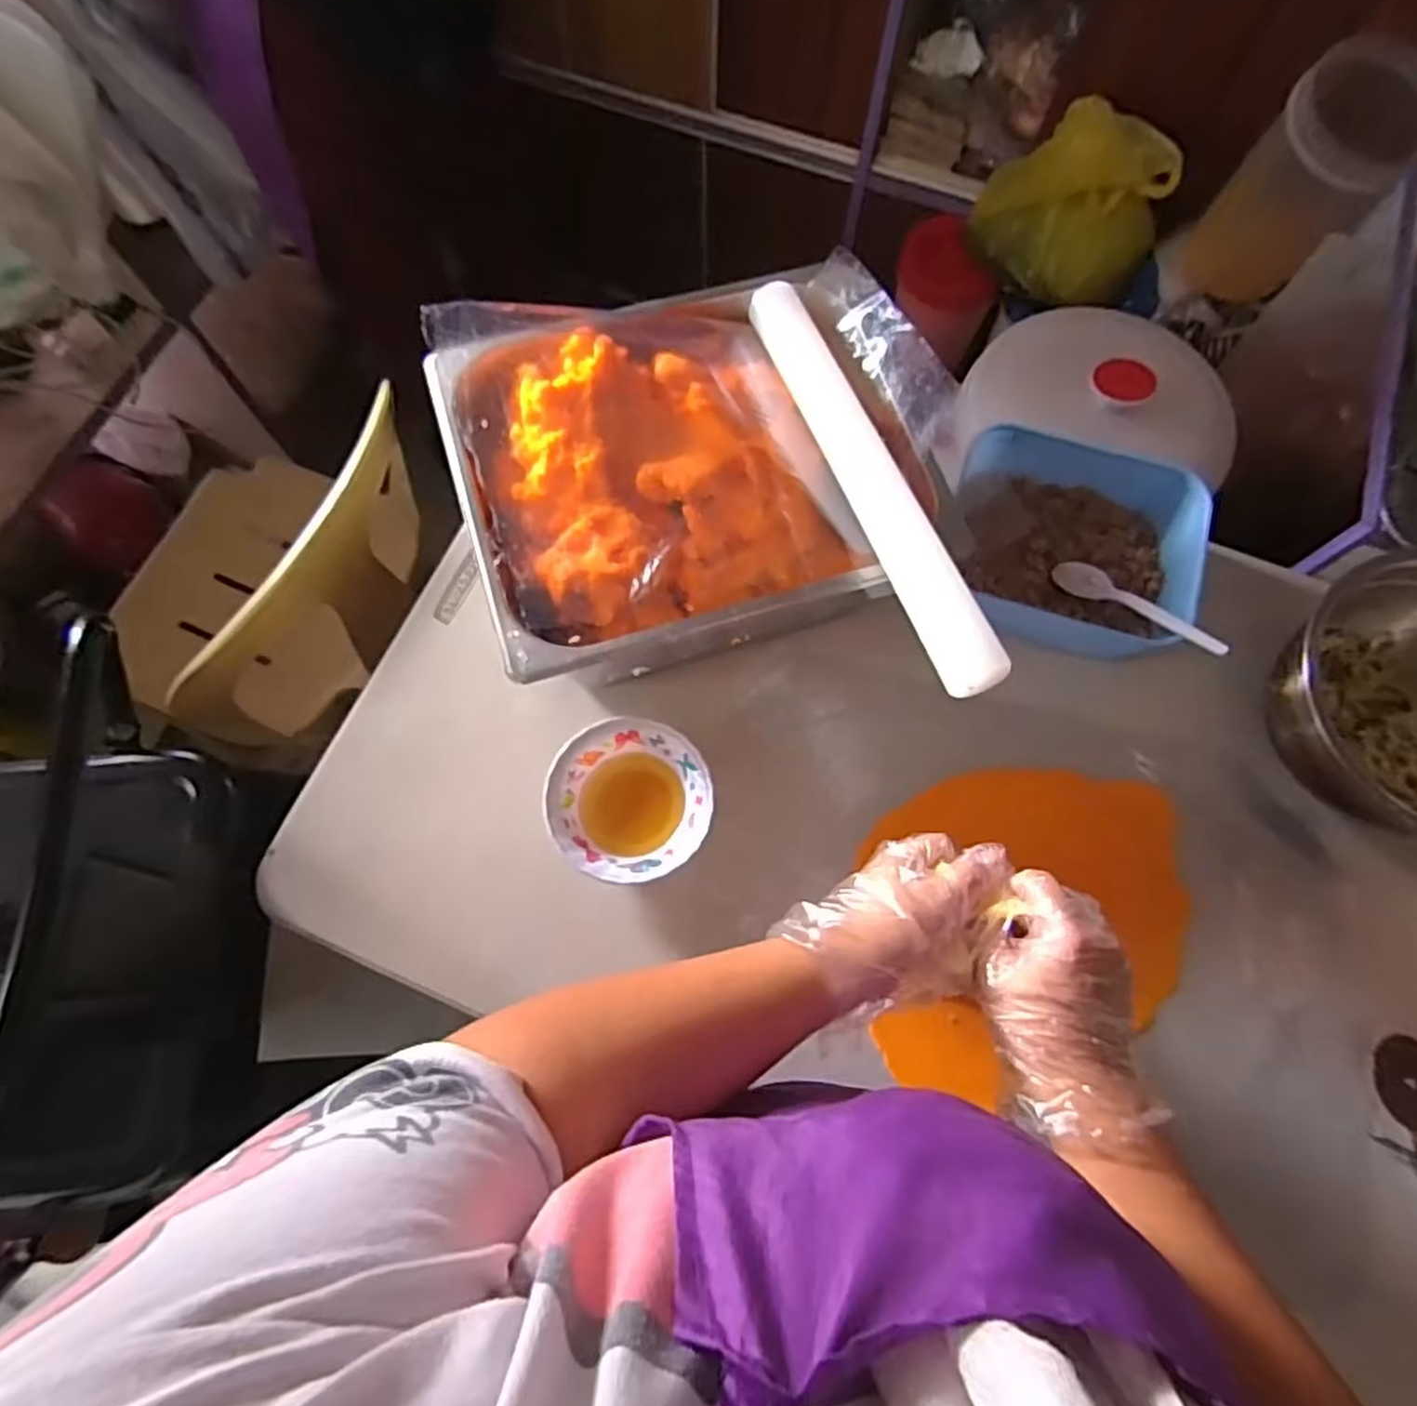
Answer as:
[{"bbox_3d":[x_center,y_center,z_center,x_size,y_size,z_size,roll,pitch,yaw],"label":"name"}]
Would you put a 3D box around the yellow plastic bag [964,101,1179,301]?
[{"bbox_3d":[0.481,-0.651,0.970,0.231,0.211,0.104,21,72,6],"label":"yellow plastic bag"}]

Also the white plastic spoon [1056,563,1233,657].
[{"bbox_3d":[0.337,-0.078,0.584,0.024,0.013,0.146,-32,44,-11],"label":"white plastic spoon"}]

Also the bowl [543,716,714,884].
[{"bbox_3d":[-0.060,0.080,0.575,0.118,0.069,0.117,0,72,-1],"label":"bowl"}]

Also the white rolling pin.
[{"bbox_3d":[0.108,-0.157,0.504,0.034,0.034,0.334,-18,69,-7],"label":"white rolling pin"}]

